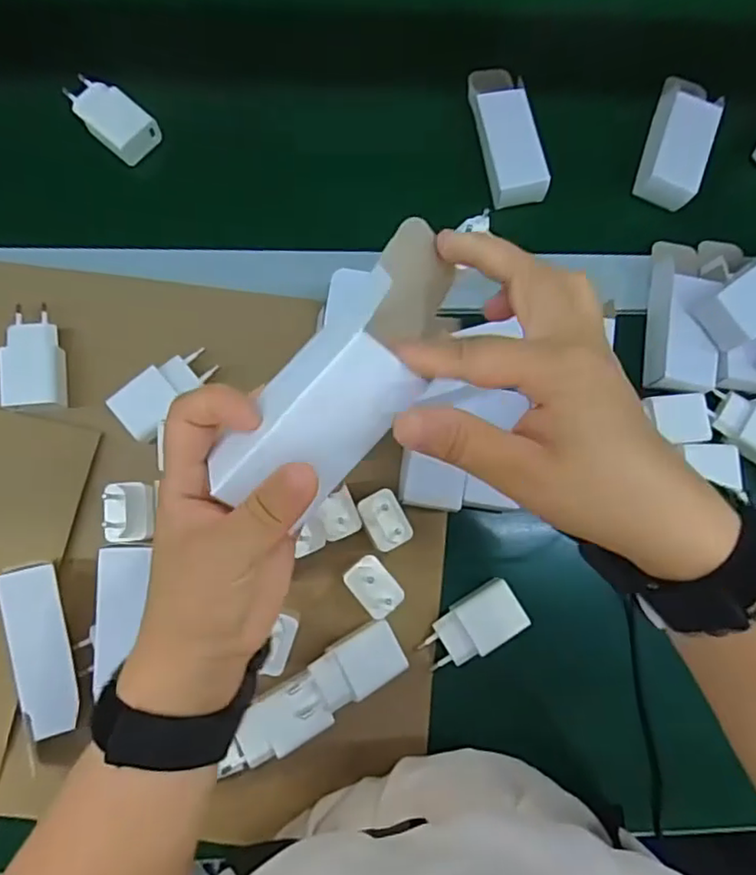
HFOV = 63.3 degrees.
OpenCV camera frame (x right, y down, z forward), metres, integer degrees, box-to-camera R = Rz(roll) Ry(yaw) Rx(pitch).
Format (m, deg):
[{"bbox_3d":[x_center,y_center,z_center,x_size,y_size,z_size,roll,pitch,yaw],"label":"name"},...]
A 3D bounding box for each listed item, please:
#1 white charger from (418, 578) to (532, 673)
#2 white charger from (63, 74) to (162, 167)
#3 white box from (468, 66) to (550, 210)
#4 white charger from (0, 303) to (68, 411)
[{"bbox_3d":[0.069,0.141,0.455,0.075,0.027,0.040,-32,85,-9],"label":"white charger"},{"bbox_3d":[-0.223,-0.265,0.506,0.074,0.027,0.043,43,80,3],"label":"white charger"},{"bbox_3d":[0.108,-0.266,0.528,0.050,0.032,0.134,-6,82,-5],"label":"white box"},{"bbox_3d":[-0.254,-0.059,0.456,0.039,0.025,0.076,-5,82,-5],"label":"white charger"}]

